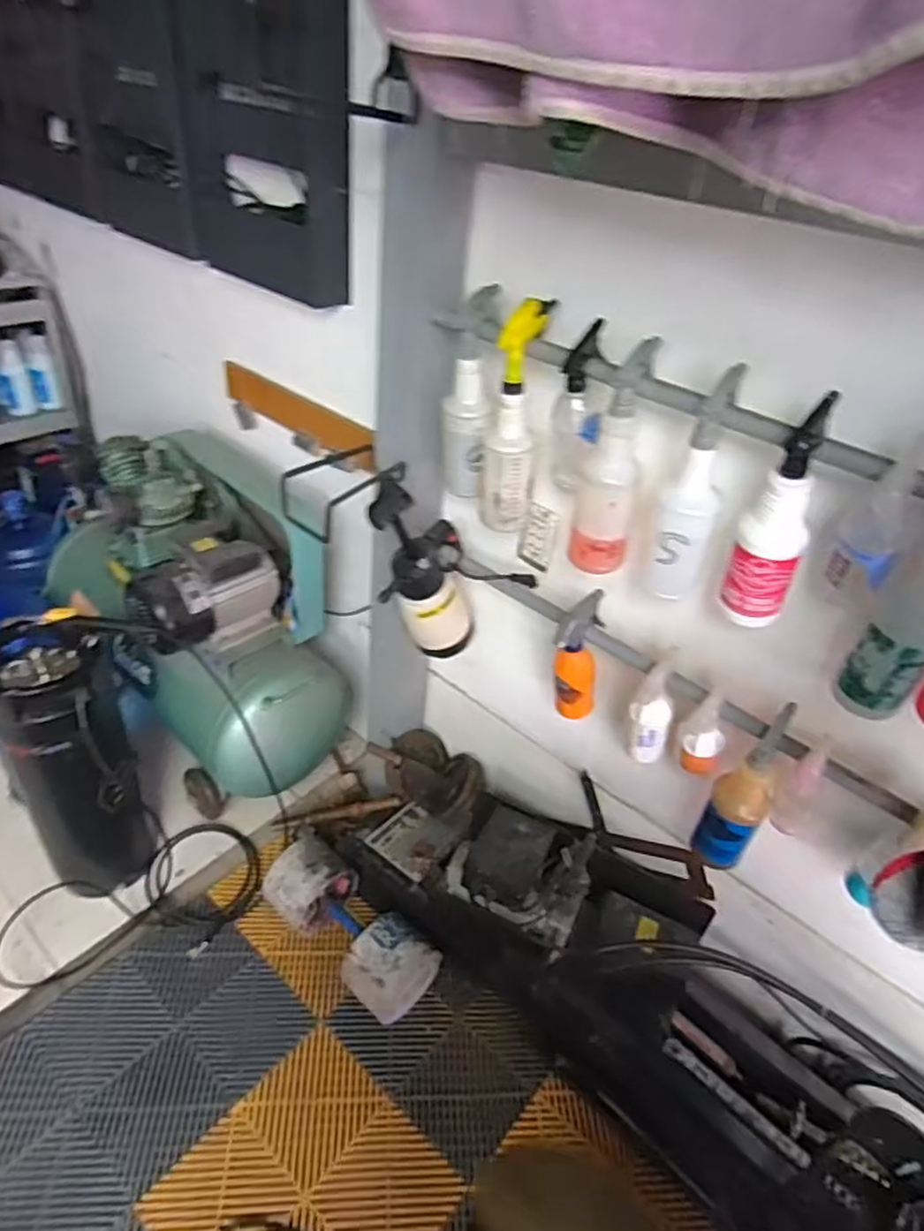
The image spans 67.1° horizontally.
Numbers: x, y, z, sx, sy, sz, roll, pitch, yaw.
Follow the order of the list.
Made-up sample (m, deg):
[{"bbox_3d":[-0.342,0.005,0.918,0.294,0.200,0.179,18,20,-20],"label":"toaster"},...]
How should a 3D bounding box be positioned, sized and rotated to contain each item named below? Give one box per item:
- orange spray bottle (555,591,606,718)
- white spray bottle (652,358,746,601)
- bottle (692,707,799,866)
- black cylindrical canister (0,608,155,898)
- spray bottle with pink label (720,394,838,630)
[{"bbox_3d":[0.191,0.068,1.170,0.082,0.246,0.107,-3,34,1],"label":"orange spray bottle"},{"bbox_3d":[0.298,-0.158,0.893,0.073,0.282,0.063,19,39,16],"label":"white spray bottle"},{"bbox_3d":[0.421,0.271,1.041,0.081,0.310,0.072,30,43,27],"label":"bottle"},{"bbox_3d":[-0.754,0.308,1.383,0.223,0.604,0.211,-16,43,-26],"label":"black cylindrical canister"},{"bbox_3d":[0.392,-0.115,0.852,0.079,0.295,0.080,26,42,24],"label":"spray bottle with pink label"}]

